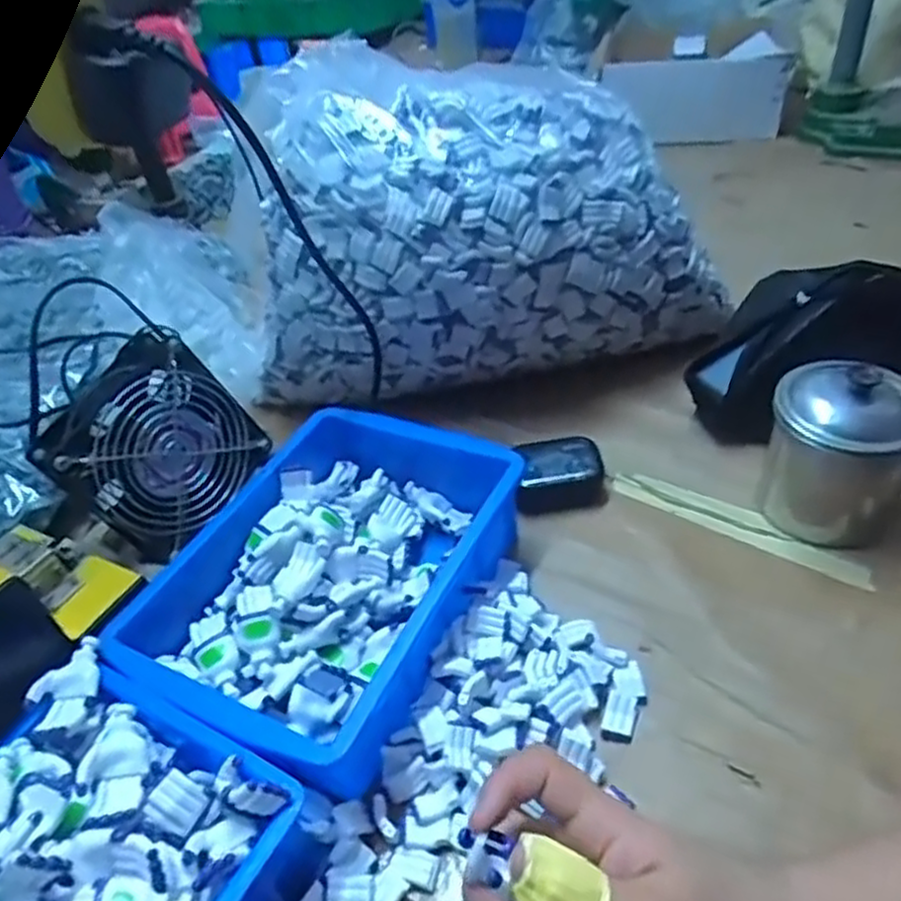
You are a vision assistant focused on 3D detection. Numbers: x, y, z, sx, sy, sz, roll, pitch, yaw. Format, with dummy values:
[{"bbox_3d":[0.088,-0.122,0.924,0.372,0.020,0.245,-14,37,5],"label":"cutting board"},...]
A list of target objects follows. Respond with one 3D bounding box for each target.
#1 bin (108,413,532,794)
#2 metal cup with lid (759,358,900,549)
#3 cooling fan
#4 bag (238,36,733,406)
[{"bbox_3d":[-0.083,0.077,0.481,0.190,0.055,0.252,17,46,23],"label":"bin"},{"bbox_3d":[0.271,-0.004,0.487,0.105,0.114,0.098,-2,41,2],"label":"metal cup with lid"},{"bbox_3d":[-0.206,-0.003,0.507,0.055,0.118,0.123,7,51,47],"label":"cooling fan"},{"bbox_3d":[0.027,-0.184,0.622,0.385,0.241,0.199,-10,41,-2],"label":"bag"}]

